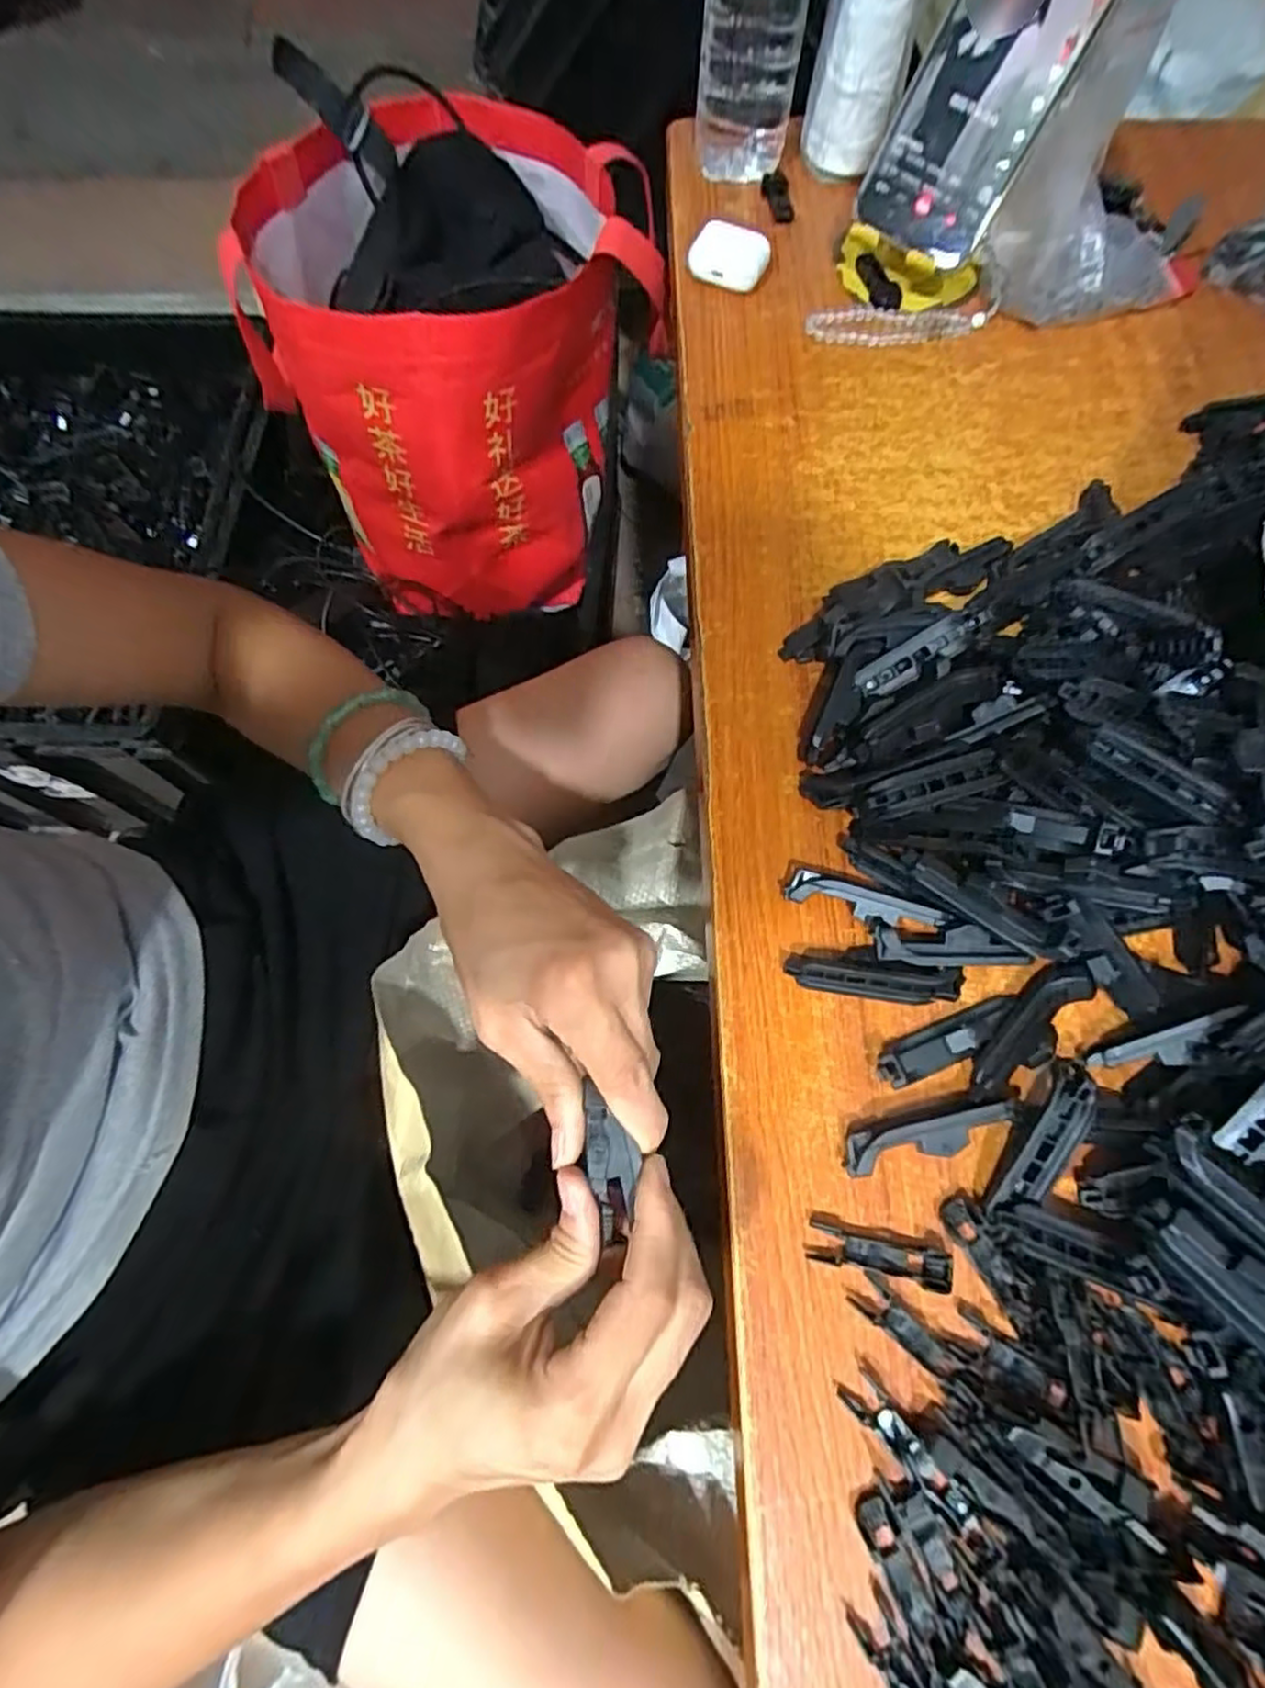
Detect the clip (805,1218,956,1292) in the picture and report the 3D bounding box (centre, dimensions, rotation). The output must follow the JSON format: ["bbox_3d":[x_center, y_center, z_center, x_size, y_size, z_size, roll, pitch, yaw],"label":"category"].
[{"bbox_3d":[0.096,0.160,0.276,0.054,0.007,0.014,11,69,5],"label":"clip"}]

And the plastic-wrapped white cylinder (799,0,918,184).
[{"bbox_3d":[0.149,-0.514,0.469,0.059,0.113,0.049,12,69,6],"label":"plastic-wrapped white cylinder"}]

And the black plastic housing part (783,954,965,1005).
[{"bbox_3d":[0.104,0.058,0.309,0.073,0.018,0.015,6,69,3],"label":"black plastic housing part"}]

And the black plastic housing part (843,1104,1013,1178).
[{"bbox_3d":[0.118,0.117,0.287,0.069,0.018,0.018,-10,69,-3],"label":"black plastic housing part"}]

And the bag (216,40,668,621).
[{"bbox_3d":[-0.151,-0.418,0.651,0.277,0.285,0.299,42,75,14],"label":"bag"}]

